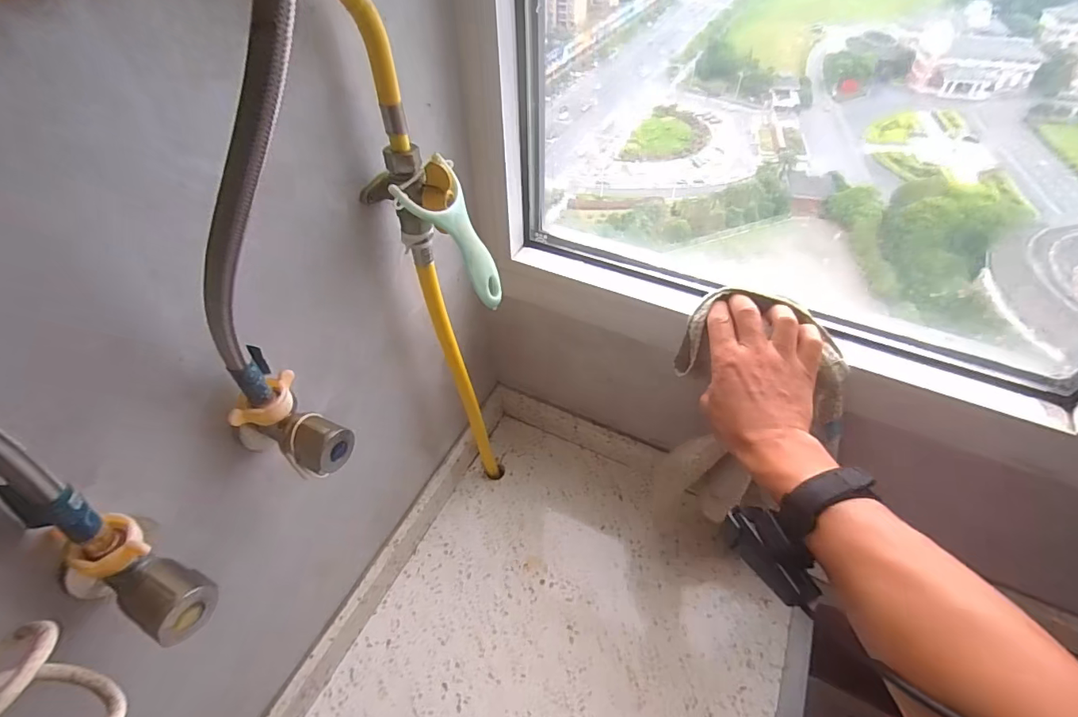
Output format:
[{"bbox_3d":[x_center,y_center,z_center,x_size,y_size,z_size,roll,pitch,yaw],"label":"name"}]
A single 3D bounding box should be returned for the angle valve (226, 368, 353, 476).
[{"bbox_3d":[-0.167,0.048,0.325,0.069,0.055,0.045,27,53,23],"label":"angle valve"}]

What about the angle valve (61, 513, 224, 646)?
[{"bbox_3d":[-0.213,0.116,0.256,0.067,0.053,0.036,17,50,14],"label":"angle valve"}]

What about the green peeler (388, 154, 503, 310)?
[{"bbox_3d":[-0.060,-0.091,0.373,0.023,0.117,0.059,-5,38,40],"label":"green peeler"}]

